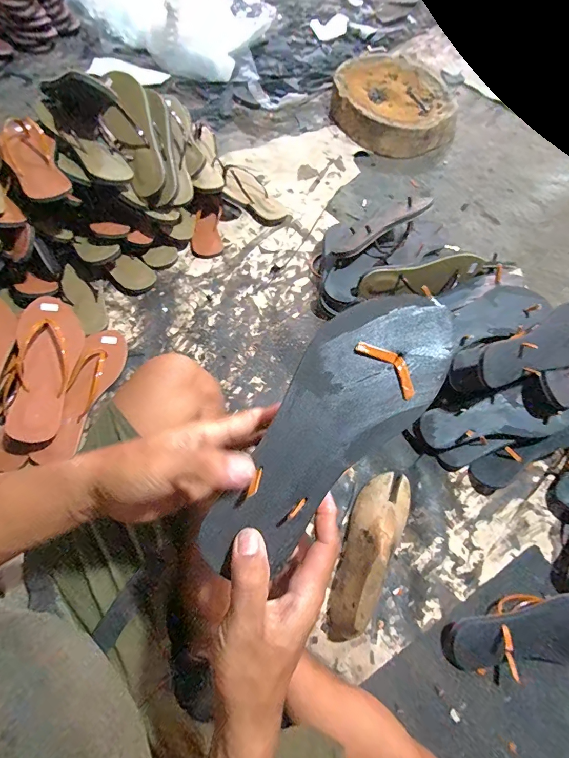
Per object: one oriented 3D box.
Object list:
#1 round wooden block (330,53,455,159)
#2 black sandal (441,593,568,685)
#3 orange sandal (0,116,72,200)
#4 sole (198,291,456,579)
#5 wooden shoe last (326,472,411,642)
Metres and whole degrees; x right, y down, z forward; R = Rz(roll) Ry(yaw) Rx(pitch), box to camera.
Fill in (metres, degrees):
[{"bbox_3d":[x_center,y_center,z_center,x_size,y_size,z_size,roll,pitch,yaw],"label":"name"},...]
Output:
[{"bbox_3d":[0.322,-0.815,1.086,0.363,0.085,0.392,2,64,-4],"label":"round wooden block"},{"bbox_3d":[0.356,0.359,0.521,0.265,0.039,0.091,-8,64,-7],"label":"black sandal"},{"bbox_3d":[-0.427,-0.377,0.620,0.076,0.031,0.237,-25,69,-15],"label":"orange sandal"},{"bbox_3d":[0.029,0.036,0.267,0.085,0.025,0.242,39,88,16],"label":"sole"},{"bbox_3d":[0.127,0.249,0.545,0.081,0.071,0.256,29,66,12],"label":"wooden shoe last"}]

